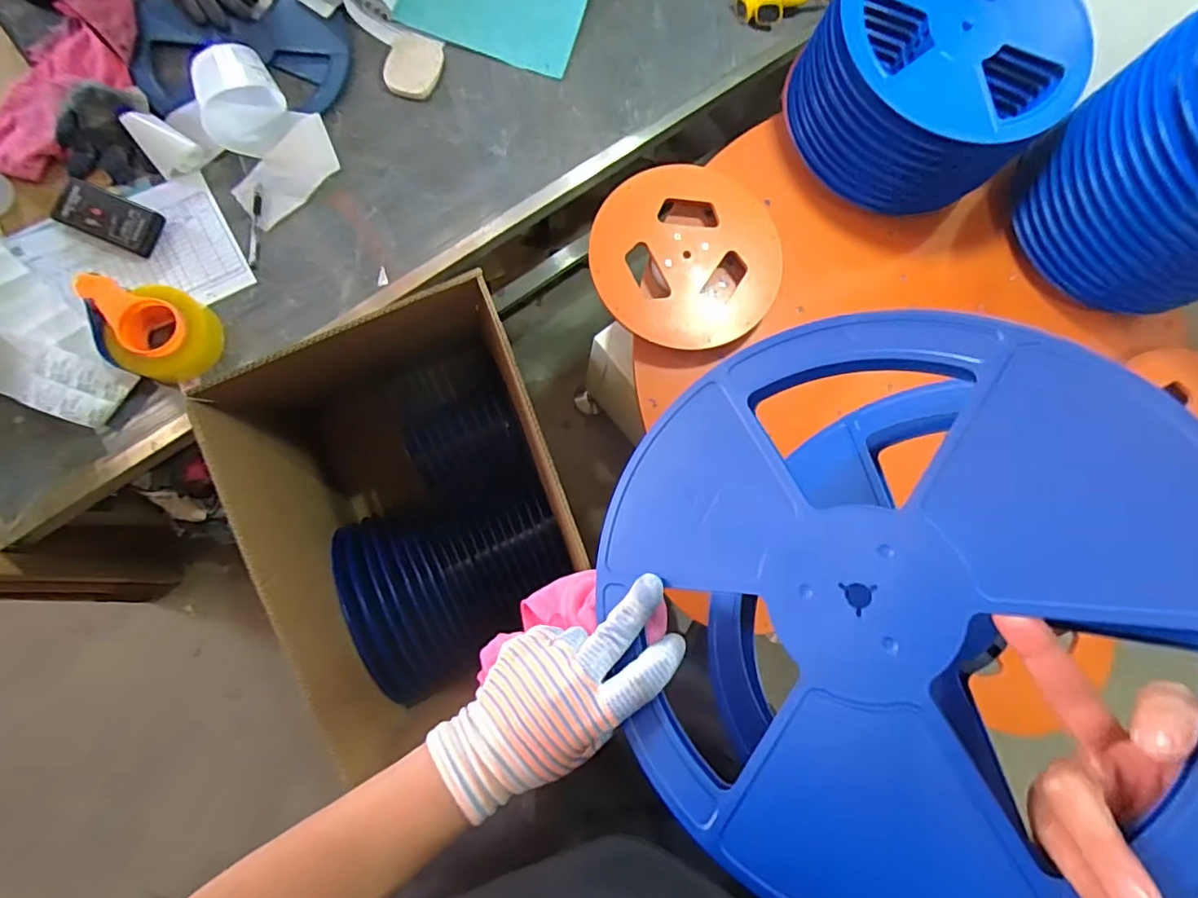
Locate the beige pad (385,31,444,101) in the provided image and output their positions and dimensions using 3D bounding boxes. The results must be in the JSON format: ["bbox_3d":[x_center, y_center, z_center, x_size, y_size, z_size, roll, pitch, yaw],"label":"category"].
[{"bbox_3d":[-0.299,-0.618,0.890,0.083,0.007,0.105,12,82,-2],"label":"beige pad"}]

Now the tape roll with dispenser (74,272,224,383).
[{"bbox_3d":[-0.643,-0.171,0.781,0.175,0.059,0.131,15,82,-2],"label":"tape roll with dispenser"}]

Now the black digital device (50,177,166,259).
[{"bbox_3d":[-0.718,-0.339,0.810,0.145,0.019,0.069,21,82,-1],"label":"black digital device"}]

